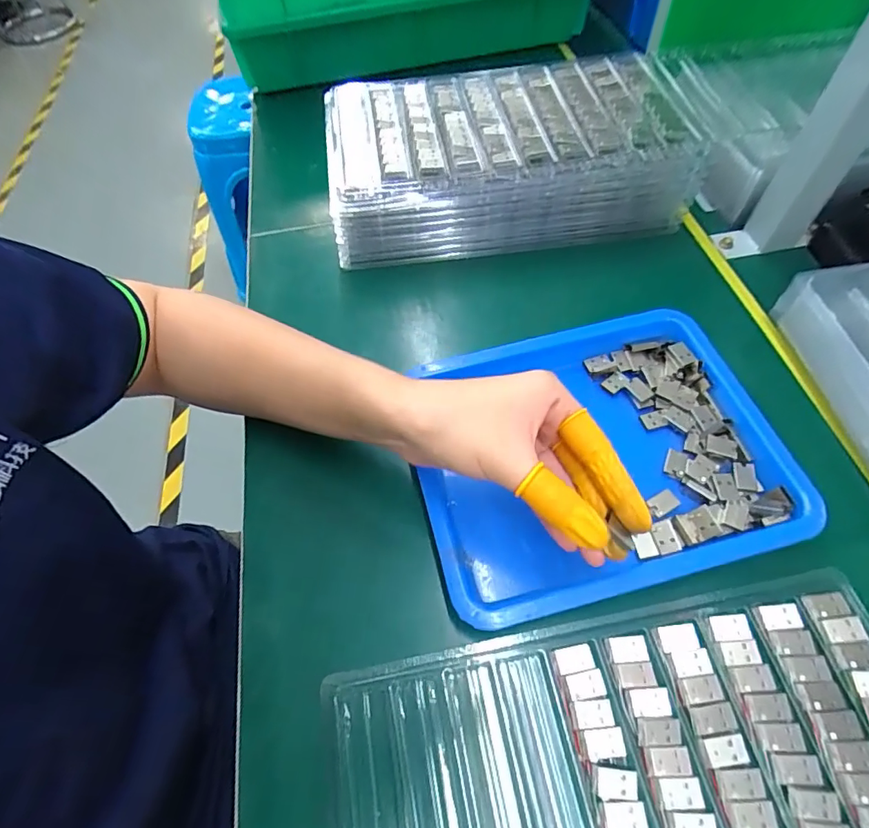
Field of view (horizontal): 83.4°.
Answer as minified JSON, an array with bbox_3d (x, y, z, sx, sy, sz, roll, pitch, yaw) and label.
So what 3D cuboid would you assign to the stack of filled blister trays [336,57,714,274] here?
[{"bbox_3d":[0.058,-0.230,0.435,0.299,0.075,0.159,-6,59,0],"label":"stack of filled blister trays"}]

